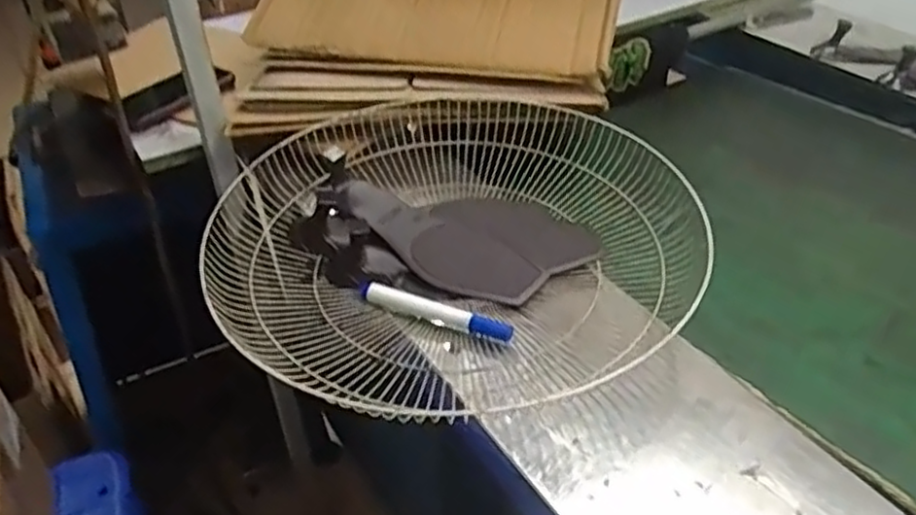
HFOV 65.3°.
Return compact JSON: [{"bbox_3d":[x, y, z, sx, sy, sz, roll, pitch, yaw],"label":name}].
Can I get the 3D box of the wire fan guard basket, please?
[{"bbox_3d":[0.000,-0.020,0.673,0.427,0.096,0.384,-8,39,-9],"label":"wire fan guard basket"}]

